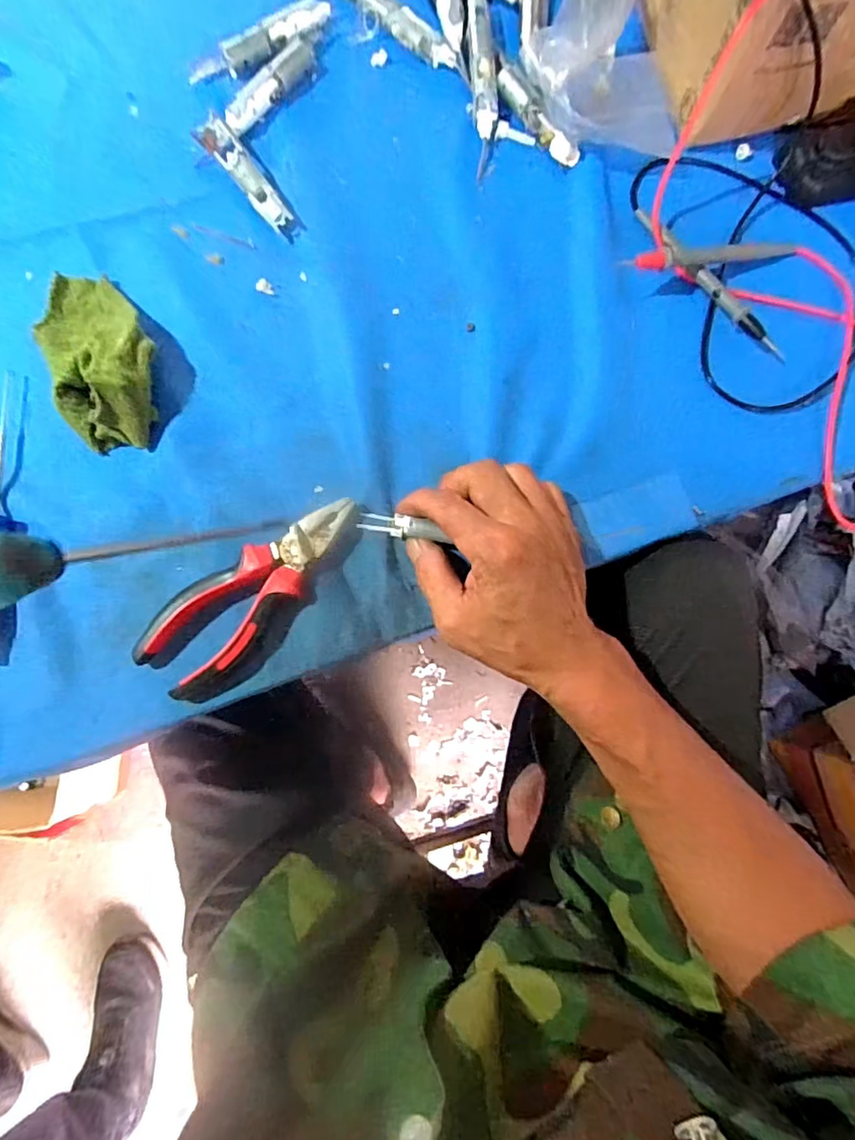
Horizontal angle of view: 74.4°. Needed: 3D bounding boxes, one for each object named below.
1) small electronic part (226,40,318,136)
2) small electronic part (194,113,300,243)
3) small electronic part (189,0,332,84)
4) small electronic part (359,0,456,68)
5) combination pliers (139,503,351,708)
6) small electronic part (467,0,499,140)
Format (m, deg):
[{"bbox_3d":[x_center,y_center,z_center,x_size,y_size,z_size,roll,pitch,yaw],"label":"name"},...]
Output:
[{"bbox_3d":[-0.116,-0.358,0.421,0.017,0.017,0.088,43,83,7],"label":"small electronic part"},{"bbox_3d":[-0.128,-0.283,0.408,0.022,0.021,0.105,-37,82,-6],"label":"small electronic part"},{"bbox_3d":[-0.125,-0.401,0.430,0.117,0.017,0.025,-28,81,-4],"label":"small electronic part"},{"bbox_3d":[-0.027,-0.425,0.433,0.121,0.016,0.019,43,83,7],"label":"small electronic part"},{"bbox_3d":[-0.103,0.018,0.351,0.153,0.019,0.060,-36,82,-6],"label":"combination pliers"},{"bbox_3d":[0.041,-0.382,0.424,0.018,0.016,0.123,-2,80,0],"label":"small electronic part"}]

